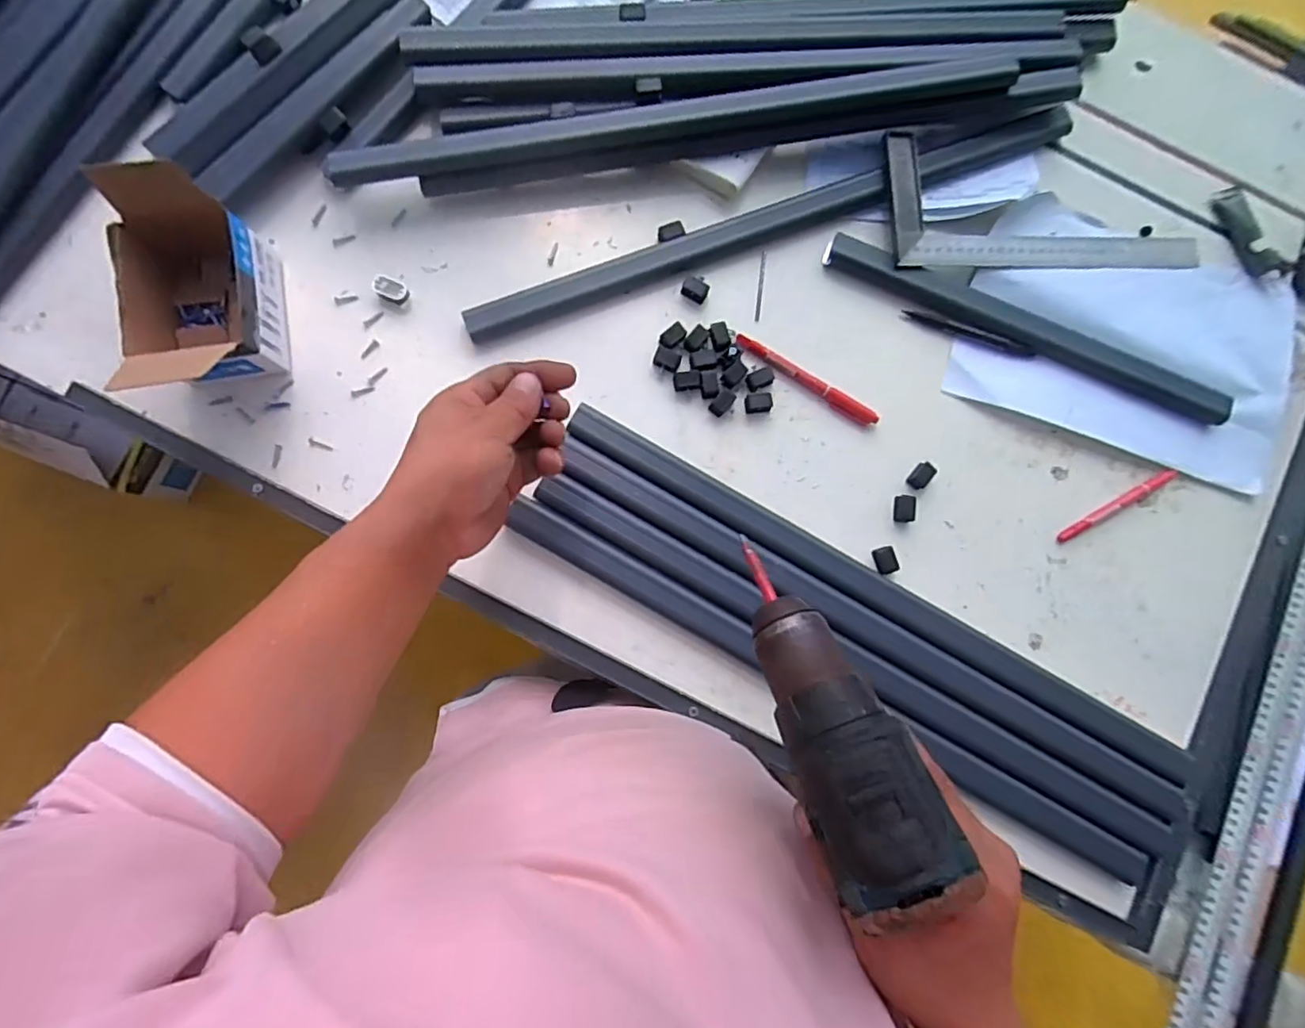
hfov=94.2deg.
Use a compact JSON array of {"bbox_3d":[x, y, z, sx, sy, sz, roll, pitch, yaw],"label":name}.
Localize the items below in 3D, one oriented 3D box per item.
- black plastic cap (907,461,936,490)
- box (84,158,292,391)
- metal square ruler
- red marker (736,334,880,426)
[{"bbox_3d":[0.232,-0.032,0.520,0.017,0.007,0.025,38,84,1],"label":"black plastic cap"},{"bbox_3d":[-0.348,-0.174,0.467,0.091,0.074,0.168,-10,85,-4],"label":"box"},{"bbox_3d":[0.349,-0.275,0.540,0.286,0.021,0.112,-1,84,-3],"label":"metal square ruler"},{"bbox_3d":[0.133,-0.114,0.521,0.138,0.008,0.013,31,83,0],"label":"red marker"}]

